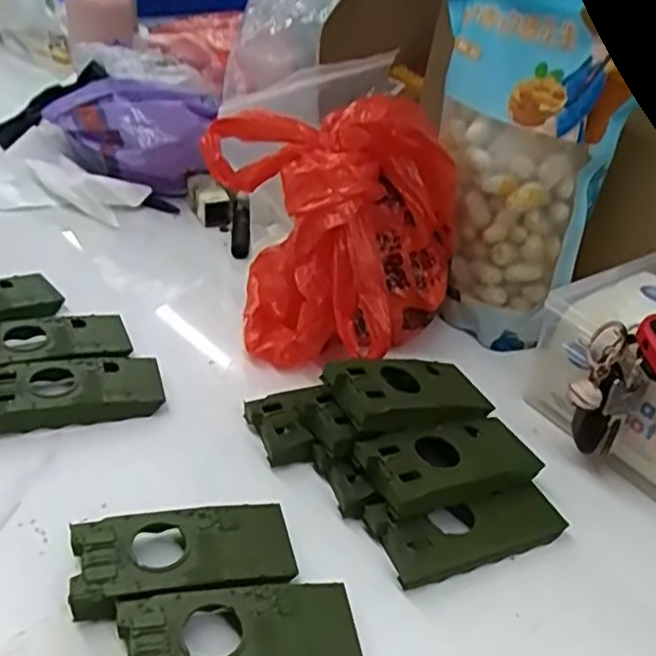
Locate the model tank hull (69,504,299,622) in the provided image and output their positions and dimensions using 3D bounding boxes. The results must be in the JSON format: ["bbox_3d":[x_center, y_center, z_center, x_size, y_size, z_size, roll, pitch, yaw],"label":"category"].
[{"bbox_3d":[-0.070,0.113,0.343,0.103,0.020,0.050,-5,37,-16],"label":"model tank hull"}]

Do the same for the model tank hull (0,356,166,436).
[{"bbox_3d":[-0.156,0.039,0.432,0.102,0.020,0.047,-8,38,-19],"label":"model tank hull"}]

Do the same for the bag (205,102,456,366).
[{"bbox_3d":[-0.004,-0.064,0.462,0.164,0.154,0.096,16,36,13],"label":"bag"}]

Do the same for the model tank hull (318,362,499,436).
[{"bbox_3d":[0.050,0.038,0.414,0.103,0.021,0.047,0,33,-37],"label":"model tank hull"}]

